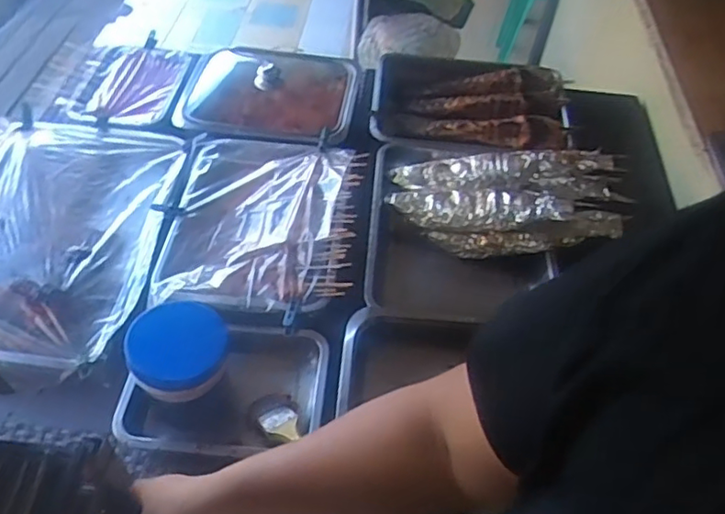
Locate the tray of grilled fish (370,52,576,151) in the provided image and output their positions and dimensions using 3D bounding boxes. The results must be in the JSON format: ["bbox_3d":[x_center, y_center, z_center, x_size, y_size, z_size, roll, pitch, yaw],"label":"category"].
[{"bbox_3d":[0.227,-0.311,1.237,0.408,0.080,0.239,1,50,-5],"label":"tray of grilled fish"}]

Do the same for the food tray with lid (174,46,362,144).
[{"bbox_3d":[-0.208,-0.331,1.241,0.370,0.135,0.322,8,50,2],"label":"food tray with lid"}]

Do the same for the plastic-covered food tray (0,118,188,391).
[{"bbox_3d":[-0.511,-0.046,0.958,0.373,0.056,0.494,3,50,-2],"label":"plastic-covered food tray"}]

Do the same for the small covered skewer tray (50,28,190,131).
[{"bbox_3d":[-0.478,-0.354,1.224,0.207,0.046,0.282,4,50,-2],"label":"small covered skewer tray"}]

